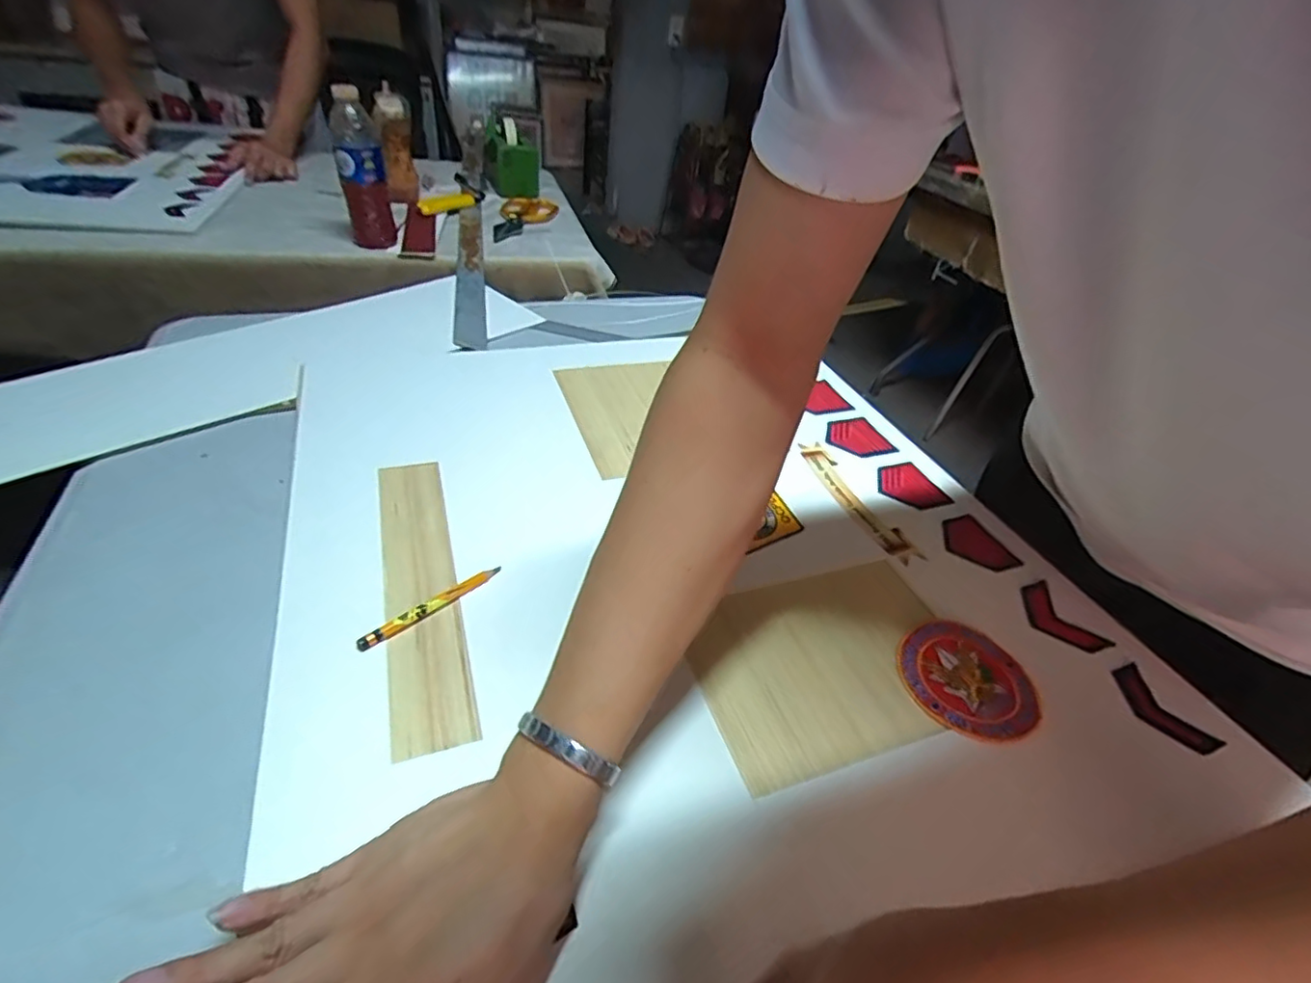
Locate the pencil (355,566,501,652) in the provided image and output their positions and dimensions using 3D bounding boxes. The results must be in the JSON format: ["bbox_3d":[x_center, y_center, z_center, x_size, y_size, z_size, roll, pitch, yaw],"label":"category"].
[{"bbox_3d":[-0.151,0.077,0.411,0.102,0.013,0.007,-28,50,-37],"label":"pencil"}]

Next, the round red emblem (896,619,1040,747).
[{"bbox_3d":[0.210,0.127,0.409,0.083,0.005,0.089,3,40,3],"label":"round red emblem"}]

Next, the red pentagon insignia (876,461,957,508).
[{"bbox_3d":[0.242,-0.007,0.578,0.062,0.005,0.062,-4,39,-14],"label":"red pentagon insignia"}]

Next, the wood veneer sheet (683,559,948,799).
[{"bbox_3d":[0.119,0.115,0.416,0.194,0.010,0.137,-7,40,-21],"label":"wood veneer sheet"}]

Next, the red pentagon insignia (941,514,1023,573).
[{"bbox_3d":[0.277,0.045,0.518,0.053,0.005,0.064,-21,45,-31],"label":"red pentagon insignia"}]

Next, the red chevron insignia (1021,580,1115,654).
[{"bbox_3d":[0.305,0.094,0.461,0.037,0.008,0.070,-5,39,-15],"label":"red chevron insignia"}]

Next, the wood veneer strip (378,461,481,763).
[{"bbox_3d":[-0.168,0.064,0.431,0.048,0.007,0.260,-4,41,-23],"label":"wood veneer strip"}]

